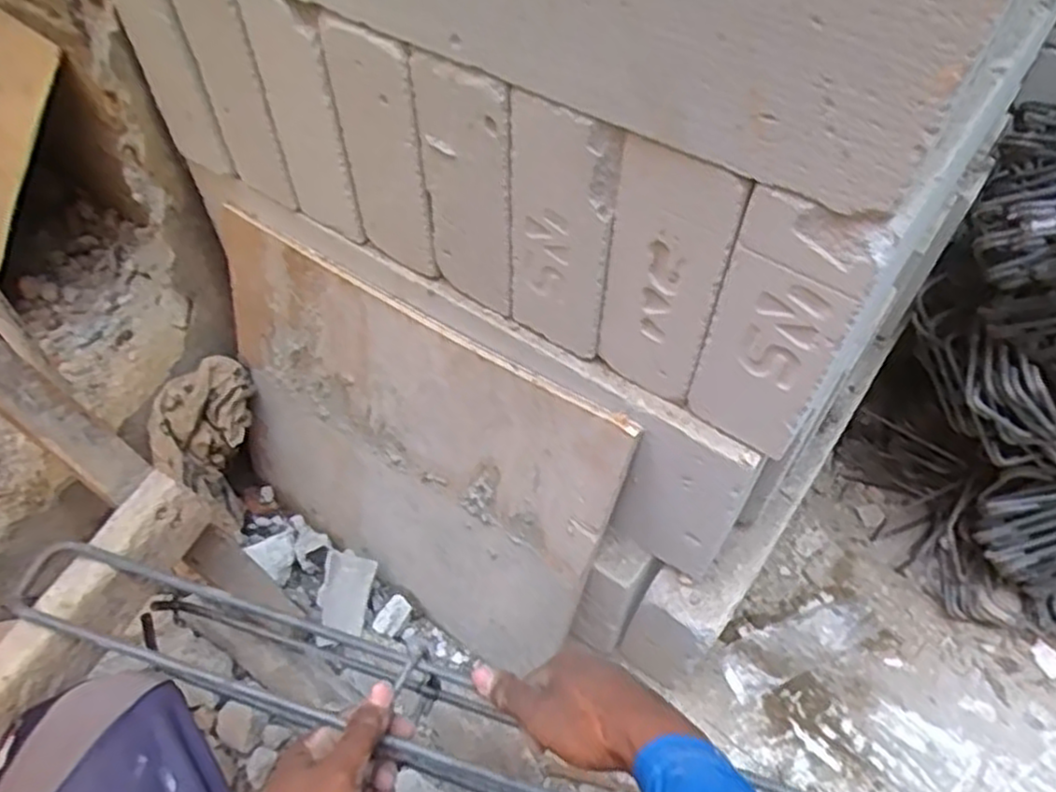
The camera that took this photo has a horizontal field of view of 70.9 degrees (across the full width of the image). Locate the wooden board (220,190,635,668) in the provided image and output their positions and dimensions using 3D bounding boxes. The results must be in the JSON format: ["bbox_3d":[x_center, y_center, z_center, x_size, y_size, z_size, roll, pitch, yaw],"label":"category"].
[{"bbox_3d":[-0.131,0.066,0.742,0.442,0.374,0.018,30,43,21],"label":"wooden board"}]

